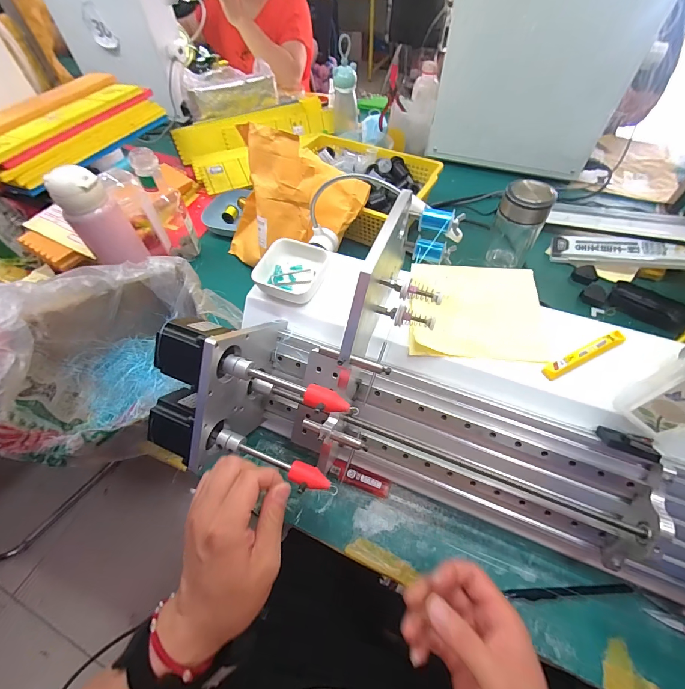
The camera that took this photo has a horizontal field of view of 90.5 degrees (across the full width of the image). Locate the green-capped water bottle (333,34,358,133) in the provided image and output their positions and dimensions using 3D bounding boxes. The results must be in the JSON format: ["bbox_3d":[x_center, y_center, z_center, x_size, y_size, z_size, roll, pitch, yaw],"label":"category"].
[{"bbox_3d":[0.006,-0.642,0.856,0.061,0.198,0.070,-2,55,2],"label":"green-capped water bottle"}]

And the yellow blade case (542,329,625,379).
[{"bbox_3d":[0.258,0.011,0.362,0.100,0.007,0.016,-25,72,-9],"label":"yellow blade case"}]

